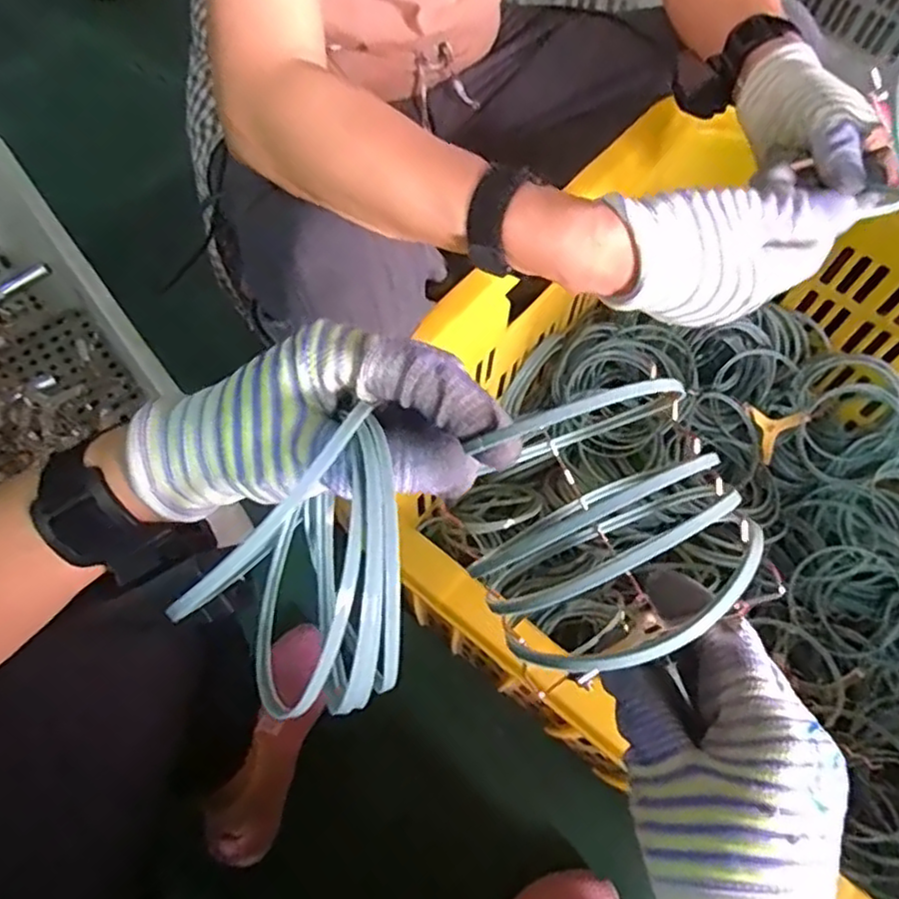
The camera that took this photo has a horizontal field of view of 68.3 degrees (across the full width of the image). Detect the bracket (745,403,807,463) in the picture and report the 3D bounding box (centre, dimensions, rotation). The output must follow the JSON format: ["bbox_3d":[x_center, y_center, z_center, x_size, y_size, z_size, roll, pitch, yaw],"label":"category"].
[{"bbox_3d":[0.349,-0.026,0.730,0.056,0.012,0.063,42,102,23],"label":"bracket"}]

